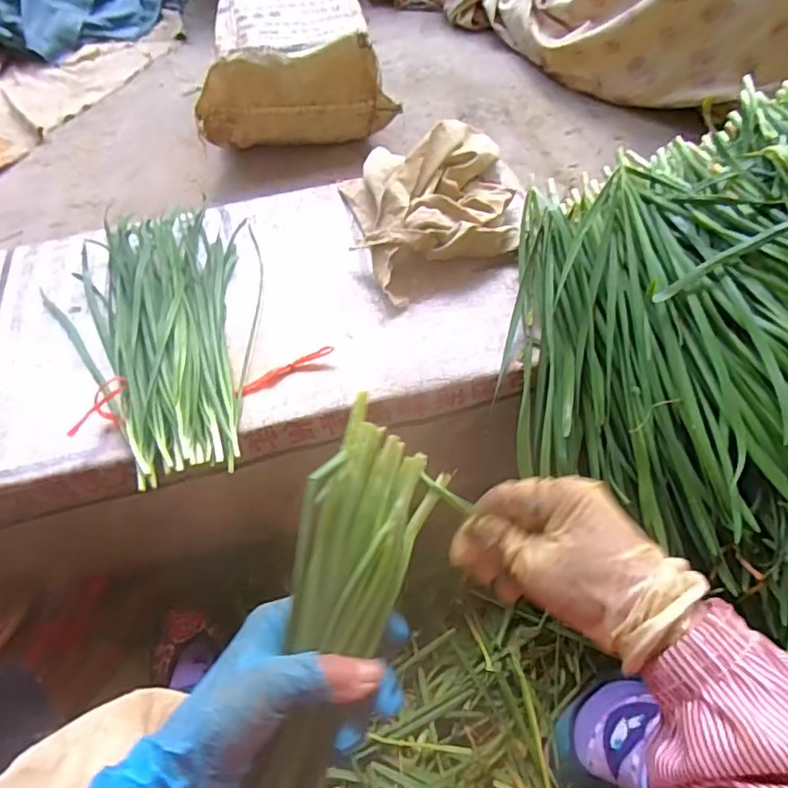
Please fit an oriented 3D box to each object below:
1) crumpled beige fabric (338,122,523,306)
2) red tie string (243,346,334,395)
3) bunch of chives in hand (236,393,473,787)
[{"bbox_3d":[0.050,-0.221,0.633,0.199,0.066,0.238,-13,58,-5],"label":"crumpled beige fabric"},{"bbox_3d":[-0.103,-0.025,0.549,0.094,0.011,0.010,-26,59,-12],"label":"red tie string"},{"bbox_3d":[-0.041,0.161,0.289,0.071,0.060,0.296,15,80,13],"label":"bunch of chives in hand"}]

